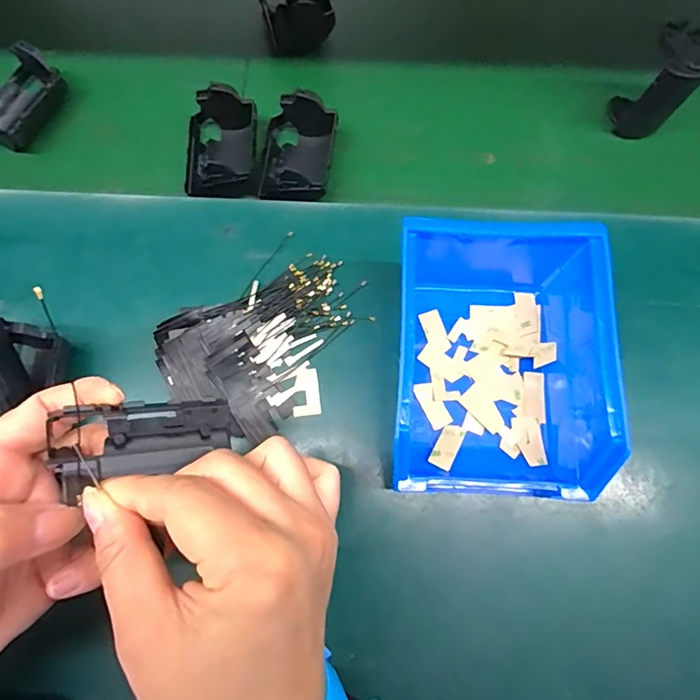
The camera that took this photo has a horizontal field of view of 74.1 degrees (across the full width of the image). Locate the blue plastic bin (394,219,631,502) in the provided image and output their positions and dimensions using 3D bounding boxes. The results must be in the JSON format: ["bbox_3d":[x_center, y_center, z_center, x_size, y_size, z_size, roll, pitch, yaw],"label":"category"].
[{"bbox_3d":[0.084,0.002,0.260,0.109,0.070,0.152,1,74,2],"label":"blue plastic bin"}]

